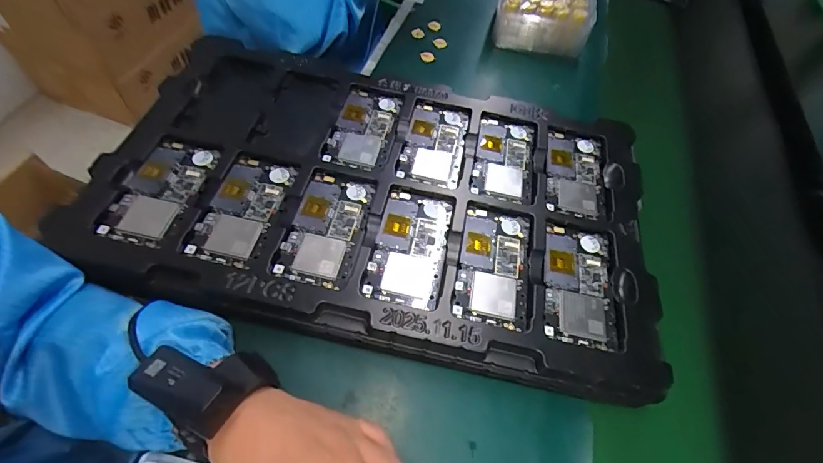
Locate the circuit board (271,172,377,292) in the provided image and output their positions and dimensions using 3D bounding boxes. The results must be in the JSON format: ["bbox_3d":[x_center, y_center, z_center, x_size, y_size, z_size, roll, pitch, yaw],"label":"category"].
[{"bbox_3d":[-0.083,-0.004,0.389,0.067,0.011,0.124,13,58,-2],"label":"circuit board"}]

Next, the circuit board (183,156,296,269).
[{"bbox_3d":[-0.165,-0.023,0.390,0.063,0.011,0.121,16,58,0],"label":"circuit board"}]

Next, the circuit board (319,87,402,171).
[{"bbox_3d":[-0.056,-0.122,0.464,0.066,0.015,0.121,14,58,-2],"label":"circuit board"}]

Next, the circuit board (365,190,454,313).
[{"bbox_3d":[0.000,0.014,0.388,0.067,0.005,0.123,14,58,-1],"label":"circuit board"}]

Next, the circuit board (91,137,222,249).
[{"bbox_3d":[-0.248,-0.042,0.392,0.065,0.013,0.119,16,58,0],"label":"circuit board"}]

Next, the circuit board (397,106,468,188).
[{"bbox_3d":[0.026,-0.101,0.460,0.067,0.007,0.118,13,61,0],"label":"circuit board"}]

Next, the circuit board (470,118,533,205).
[{"bbox_3d":[0.107,-0.084,0.459,0.063,0.009,0.121,15,58,-1],"label":"circuit board"}]

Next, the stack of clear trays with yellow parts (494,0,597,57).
[{"bbox_3d":[0.211,-0.357,0.644,0.145,0.075,0.152,14,58,2],"label":"stack of clear trays with yellow parts"}]

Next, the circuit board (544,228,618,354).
[{"bbox_3d":[0.160,0.050,0.383,0.063,0.009,0.121,14,58,-1],"label":"circuit board"}]

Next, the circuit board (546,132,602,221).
[{"bbox_3d":[0.187,-0.067,0.456,0.062,0.008,0.121,14,58,-1],"label":"circuit board"}]

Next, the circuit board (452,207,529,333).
[{"bbox_3d":[0.079,0.031,0.386,0.065,0.004,0.124,14,58,-1],"label":"circuit board"}]

